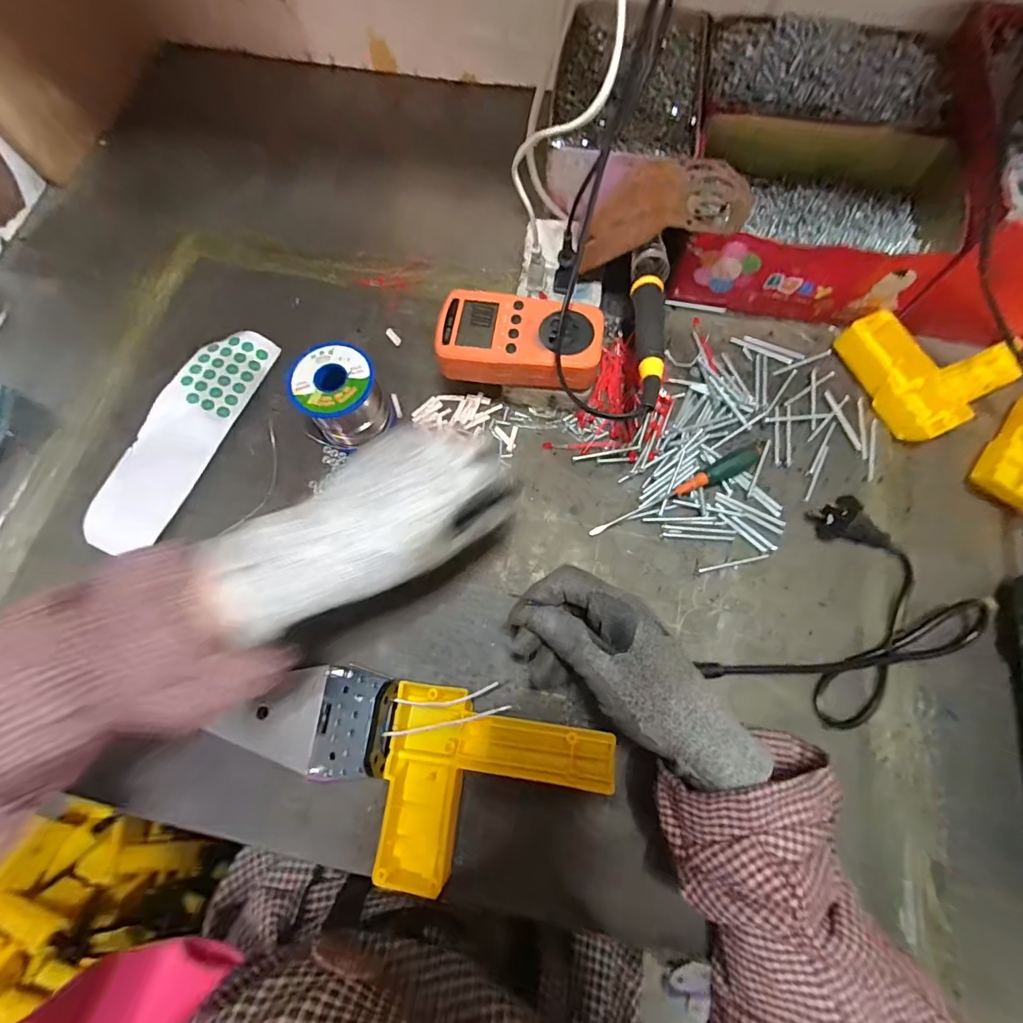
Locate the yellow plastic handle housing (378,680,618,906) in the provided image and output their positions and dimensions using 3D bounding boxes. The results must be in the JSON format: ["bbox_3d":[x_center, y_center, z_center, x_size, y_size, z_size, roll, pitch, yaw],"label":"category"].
[{"bbox_3d":[-0.012,0.179,0.301,0.141,0.044,0.112,7,71,3],"label":"yellow plastic handle housing"}]

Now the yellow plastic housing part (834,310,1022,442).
[{"bbox_3d":[0.377,-0.134,0.410,0.143,0.026,0.115,-23,72,-7],"label":"yellow plastic housing part"}]

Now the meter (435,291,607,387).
[{"bbox_3d":[0.006,-0.133,0.372,0.125,0.028,0.074,6,72,2],"label":"meter"}]

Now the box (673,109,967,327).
[{"bbox_3d":[0.279,-0.259,0.427,0.220,0.081,0.156,12,71,5],"label":"box"}]

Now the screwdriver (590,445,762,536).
[{"bbox_3d":[0.134,-0.014,0.375,0.150,0.020,0.015,-26,72,-8],"label":"screwdriver"}]

